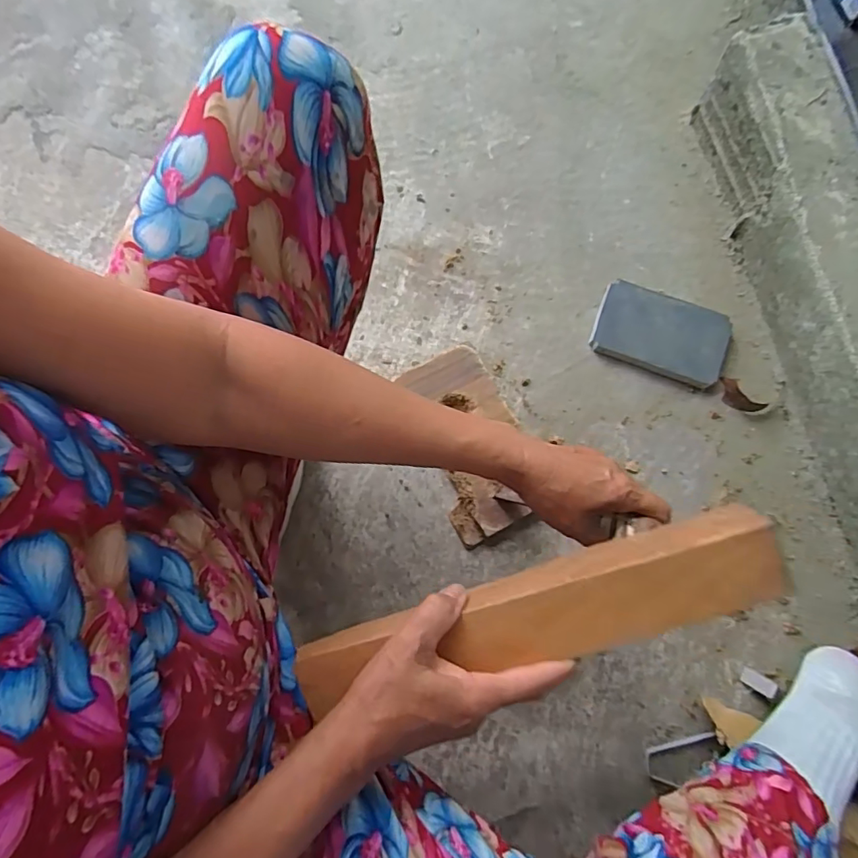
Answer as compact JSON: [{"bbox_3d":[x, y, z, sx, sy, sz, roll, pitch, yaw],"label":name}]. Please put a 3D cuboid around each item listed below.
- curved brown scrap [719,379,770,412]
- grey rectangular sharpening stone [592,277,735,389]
[{"bbox_3d":[0.384,-0.039,0.648,0.059,0.016,0.024,38,80,9],"label":"curved brown scrap"},{"bbox_3d":[0.291,-0.119,0.659,0.158,0.021,0.098,22,78,6],"label":"grey rectangular sharpening stone"}]

